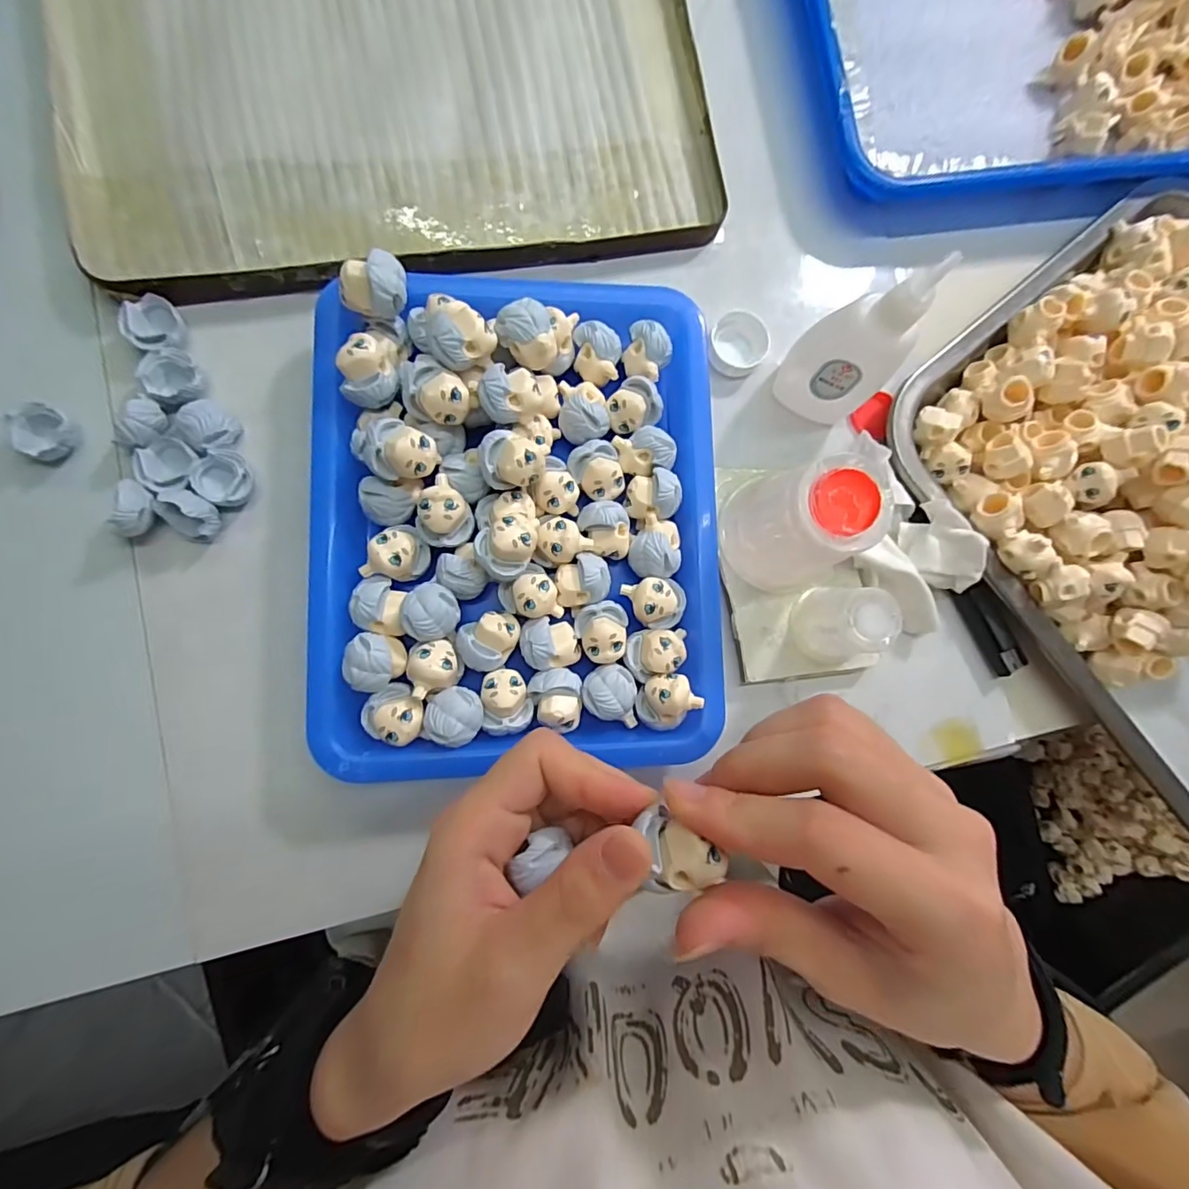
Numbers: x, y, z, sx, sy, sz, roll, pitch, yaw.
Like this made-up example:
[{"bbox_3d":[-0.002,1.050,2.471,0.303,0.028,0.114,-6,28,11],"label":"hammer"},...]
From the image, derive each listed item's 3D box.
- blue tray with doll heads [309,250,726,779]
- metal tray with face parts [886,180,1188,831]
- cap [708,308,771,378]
[{"bbox_3d":[-0.032,-0.035,0.233,0.171,0.042,0.214,-1,87,-6],"label":"blue tray with doll heads"},{"bbox_3d":[0.342,-0.031,0.266,0.257,0.056,0.348,-39,91,-7],"label":"metal tray with face parts"},{"bbox_3d":[0.074,-0.130,0.271,0.029,0.010,0.034,29,84,-3],"label":"cap"}]

